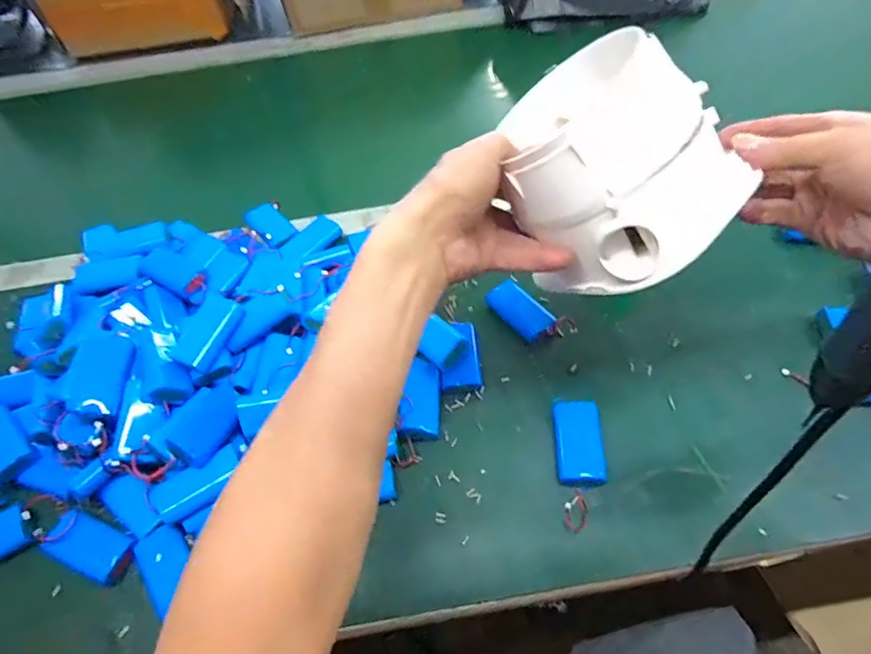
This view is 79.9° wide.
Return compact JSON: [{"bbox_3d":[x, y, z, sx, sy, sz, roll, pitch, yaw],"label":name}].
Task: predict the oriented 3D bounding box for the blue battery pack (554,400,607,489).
[{"bbox_3d":[0.122,0.100,0.441,0.040,0.022,0.075,0,56,5],"label":"blue battery pack"}]

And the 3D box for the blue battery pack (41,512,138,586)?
[{"bbox_3d":[-0.272,0.173,0.411,0.061,0.027,0.035,18,59,16],"label":"blue battery pack"}]

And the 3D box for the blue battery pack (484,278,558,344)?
[{"bbox_3d":[0.083,-0.015,0.515,0.035,0.020,0.068,-33,59,-16],"label":"blue battery pack"}]

